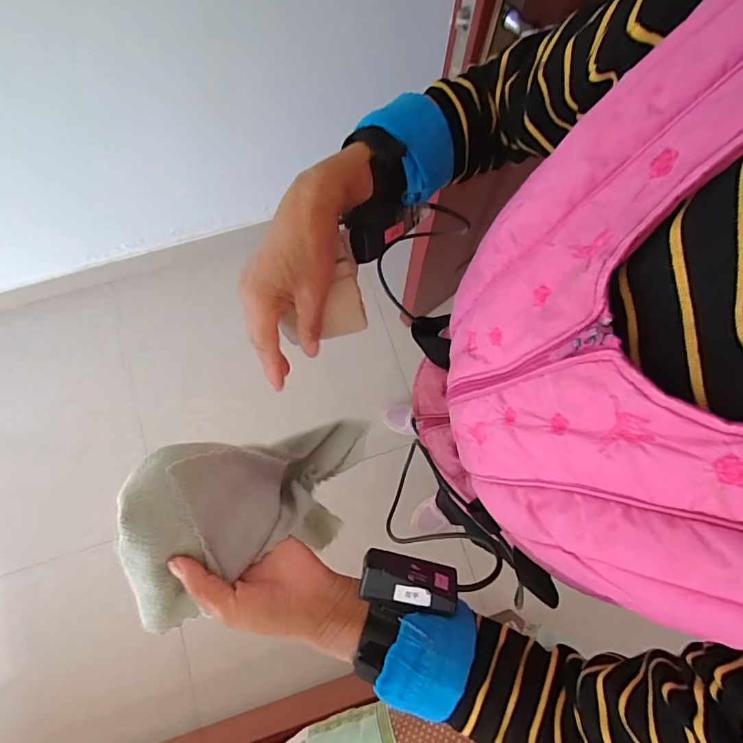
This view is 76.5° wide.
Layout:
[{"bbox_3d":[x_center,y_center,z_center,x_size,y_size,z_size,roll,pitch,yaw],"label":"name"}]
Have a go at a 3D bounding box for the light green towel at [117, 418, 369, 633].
[{"bbox_3d":[-0.099,0.118,0.454,0.123,0.291,0.091,47,107,14],"label":"light green towel"}]

